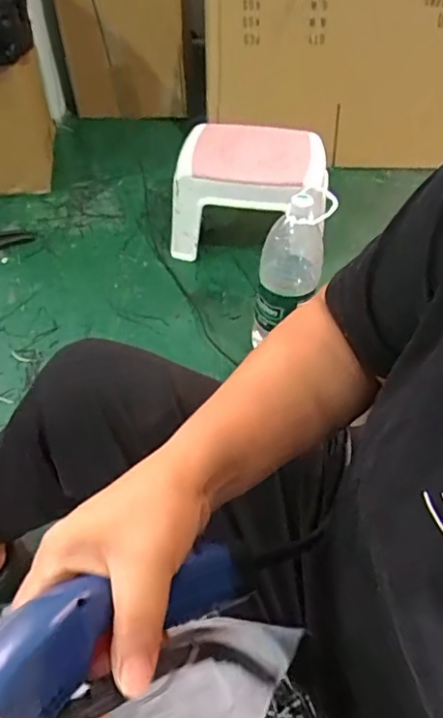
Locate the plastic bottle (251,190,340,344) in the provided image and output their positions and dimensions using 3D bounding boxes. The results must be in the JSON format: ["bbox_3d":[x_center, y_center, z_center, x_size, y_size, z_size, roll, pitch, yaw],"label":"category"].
[{"bbox_3d":[0.113,-0.128,0.946,0.100,0.329,0.096,9,52,8],"label":"plastic bottle"}]

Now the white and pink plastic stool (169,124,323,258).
[{"bbox_3d":[0.051,-0.346,1.196,0.311,0.226,0.190,0,51,1],"label":"white and pink plastic stool"}]

